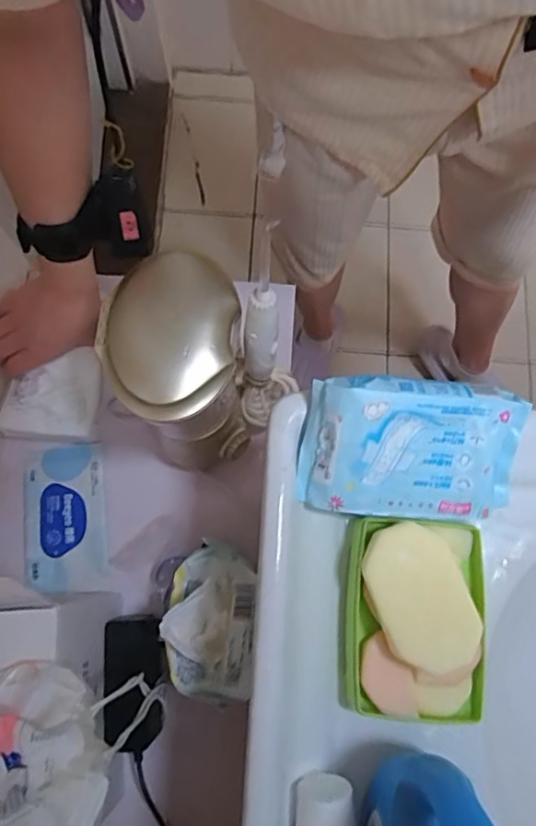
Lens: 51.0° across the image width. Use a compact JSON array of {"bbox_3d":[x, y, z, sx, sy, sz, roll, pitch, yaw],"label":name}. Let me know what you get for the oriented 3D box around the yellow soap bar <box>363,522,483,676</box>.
[{"bbox_3d":[0.094,0.113,0.350,0.055,0.017,0.085,-20,78,-6],"label":"yellow soap bar"}]

